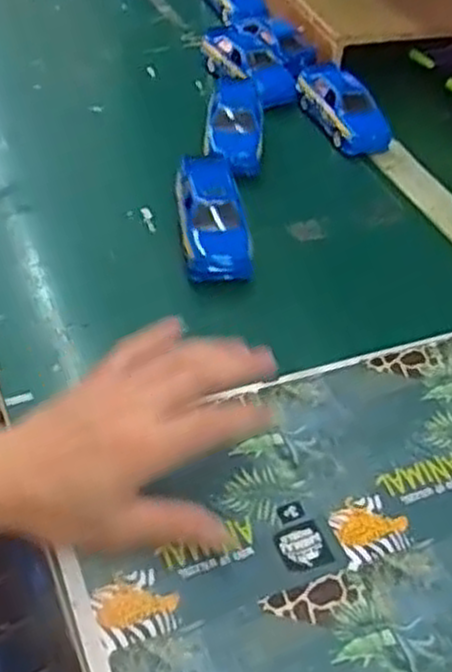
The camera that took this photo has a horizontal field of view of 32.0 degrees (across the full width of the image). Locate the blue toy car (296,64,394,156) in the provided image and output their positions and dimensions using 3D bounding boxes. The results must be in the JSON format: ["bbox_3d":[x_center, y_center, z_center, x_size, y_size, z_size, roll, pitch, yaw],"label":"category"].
[{"bbox_3d":[0.116,-0.220,0.775,0.063,0.044,0.123,-9,46,-16],"label":"blue toy car"}]

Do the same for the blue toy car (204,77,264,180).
[{"bbox_3d":[0.008,-0.207,0.750,0.056,0.036,0.147,4,44,-3],"label":"blue toy car"}]

